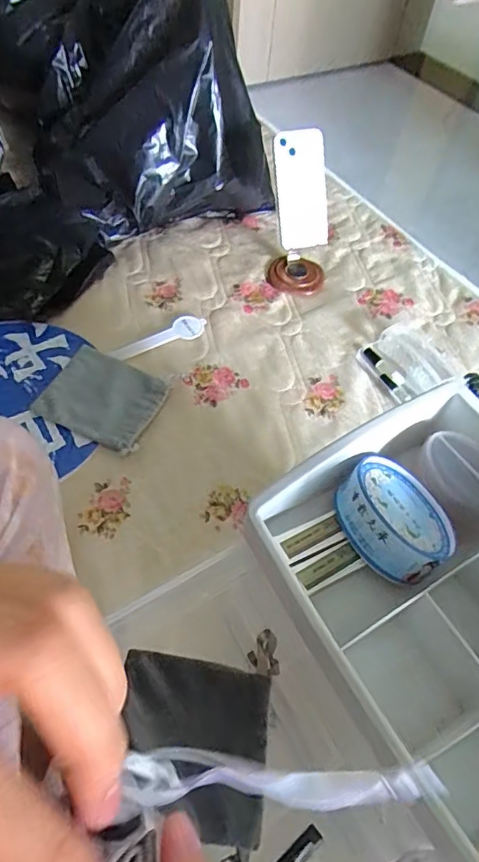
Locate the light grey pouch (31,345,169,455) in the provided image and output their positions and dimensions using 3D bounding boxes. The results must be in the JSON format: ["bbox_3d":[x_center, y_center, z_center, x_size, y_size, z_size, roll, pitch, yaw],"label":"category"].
[{"bbox_3d":[-0.167,-0.041,0.642,0.141,0.014,0.117,23,57,11],"label":"light grey pouch"}]

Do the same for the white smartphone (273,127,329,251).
[{"bbox_3d":[0.091,-0.338,0.735,0.084,0.150,0.013,-22,31,-21],"label":"white smartphone"}]

